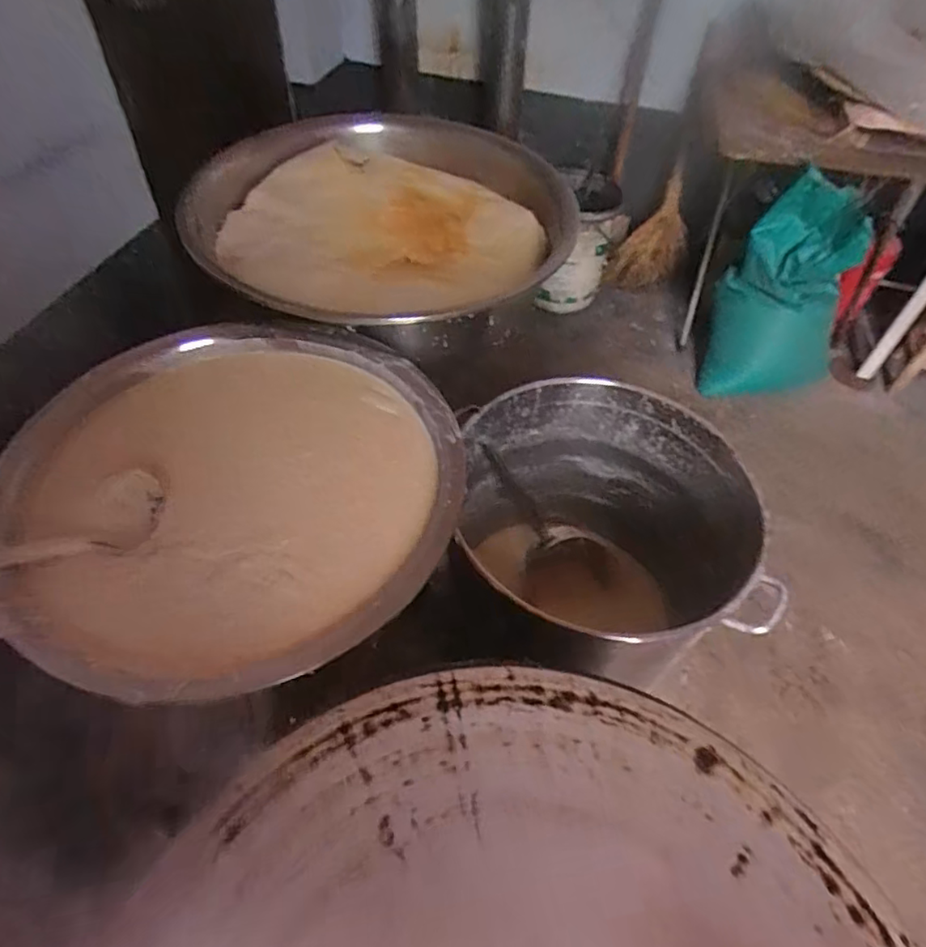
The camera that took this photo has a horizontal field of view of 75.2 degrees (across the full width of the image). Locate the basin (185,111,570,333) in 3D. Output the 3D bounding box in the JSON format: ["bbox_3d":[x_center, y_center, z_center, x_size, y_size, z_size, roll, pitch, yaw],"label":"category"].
[{"bbox_3d":[-0.154,-0.445,1.099,0.654,0.176,0.649,1,51,-2],"label":"basin"}]

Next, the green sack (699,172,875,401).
[{"bbox_3d":[0.876,-0.465,1.659,0.322,0.623,0.189,7,51,3],"label":"green sack"}]

